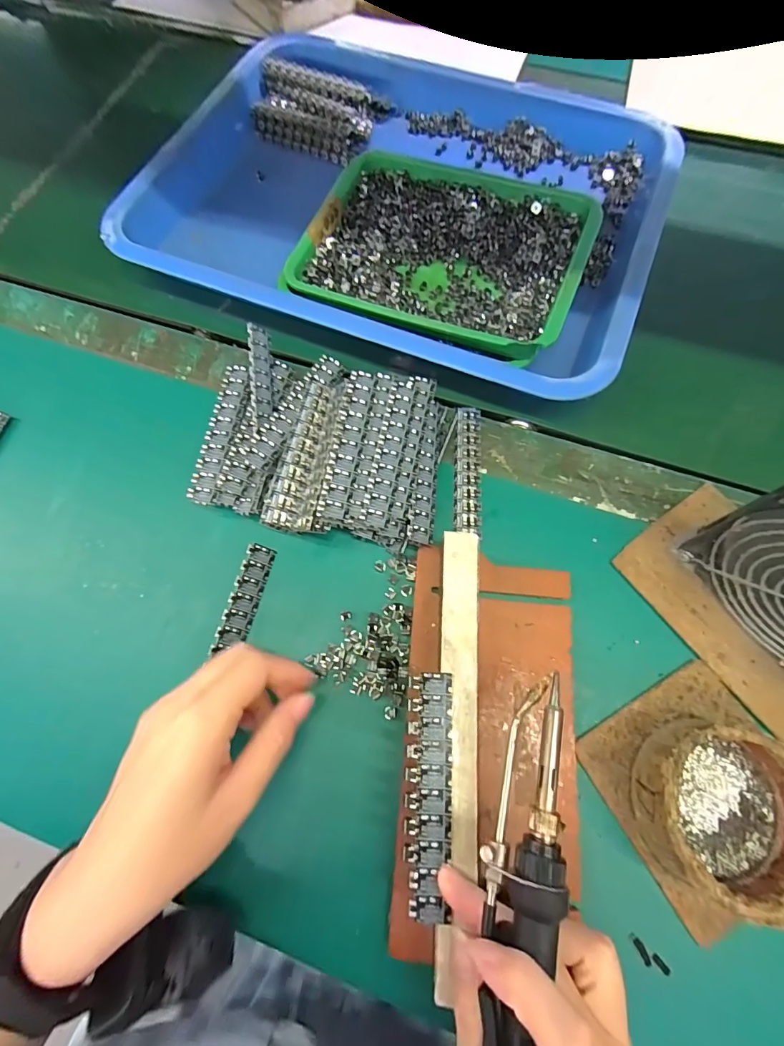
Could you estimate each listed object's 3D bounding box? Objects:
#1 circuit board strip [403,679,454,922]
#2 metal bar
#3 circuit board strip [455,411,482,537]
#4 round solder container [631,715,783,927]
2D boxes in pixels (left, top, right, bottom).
[{"bbox_3d":[0.018,0.132,0.224,0.024,0.004,0.107,3,70,3],"label":"circuit board strip"},{"bbox_3d":[0.035,0.107,0.235,0.021,0.004,0.212,3,70,3],"label":"metal bar"},{"bbox_3d":[0.056,-0.041,0.326,0.019,0.004,0.101,4,71,3],"label":"circuit board strip"},{"bbox_3d":[0.174,0.149,0.236,0.083,0.041,0.078,0,71,1],"label":"round solder container"}]

